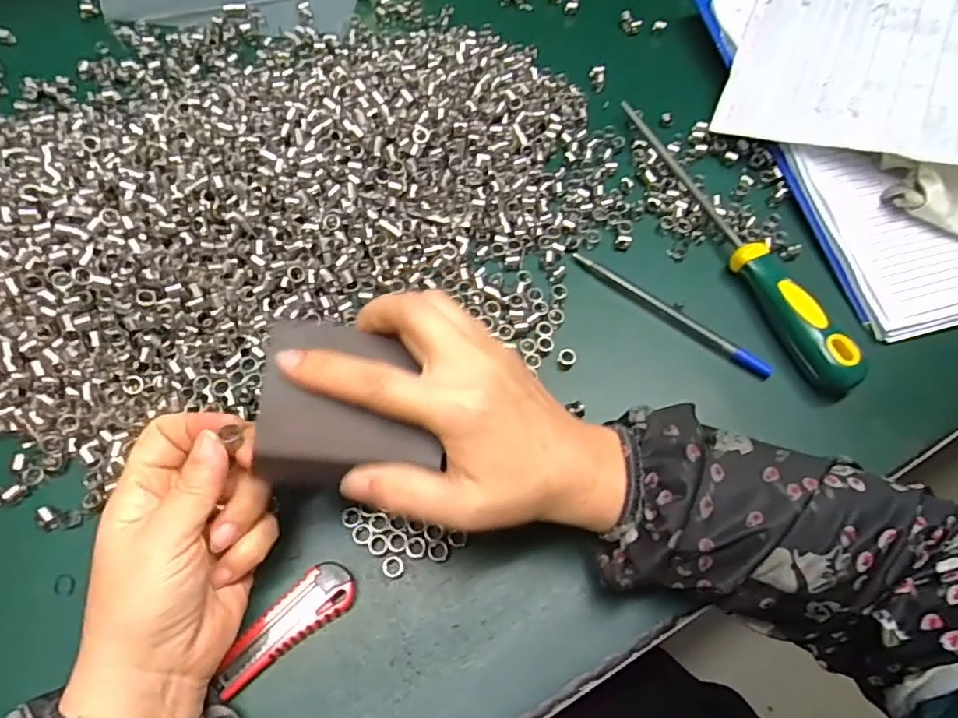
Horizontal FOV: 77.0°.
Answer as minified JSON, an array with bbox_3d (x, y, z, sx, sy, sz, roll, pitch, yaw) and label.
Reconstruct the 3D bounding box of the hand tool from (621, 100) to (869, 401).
[{"bbox_3d":[0.163,-0.085,0.393,0.023,0.026,0.242,-22,68,-13],"label":"hand tool"}]

